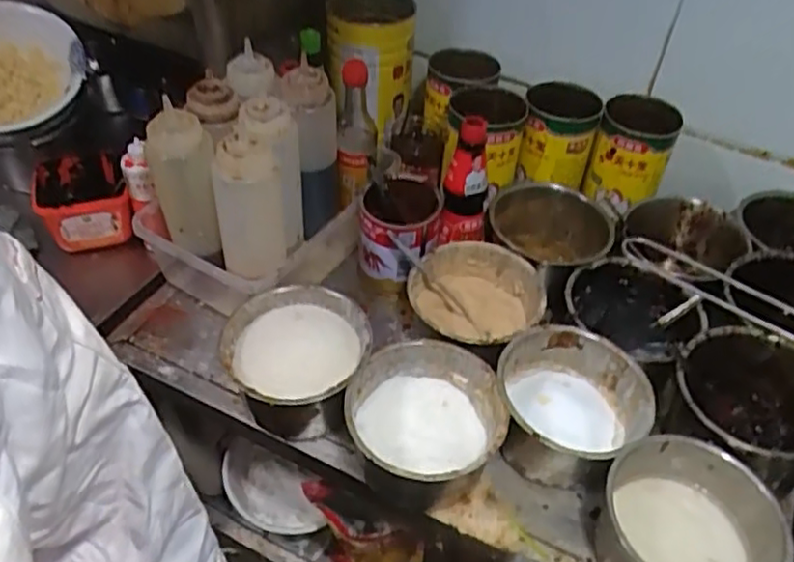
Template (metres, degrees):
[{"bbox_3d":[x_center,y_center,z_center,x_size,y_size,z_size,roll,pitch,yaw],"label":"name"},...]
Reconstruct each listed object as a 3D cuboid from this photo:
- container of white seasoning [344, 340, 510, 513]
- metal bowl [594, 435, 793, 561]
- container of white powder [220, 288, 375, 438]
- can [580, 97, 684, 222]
[{"bbox_3d":[0.027,0.145,0.674,0.150,0.092,0.151,2,46,-1],"label":"container of white seasoning"},{"bbox_3d":[0.263,0.222,0.603,0.137,0.086,0.139,2,46,-2],"label":"metal bowl"},{"bbox_3d":[-0.105,0.091,0.723,0.143,0.091,0.148,4,46,1],"label":"container of white powder"},{"bbox_3d":[0.302,-0.168,0.864,0.095,0.130,0.106,19,48,15],"label":"can"}]

